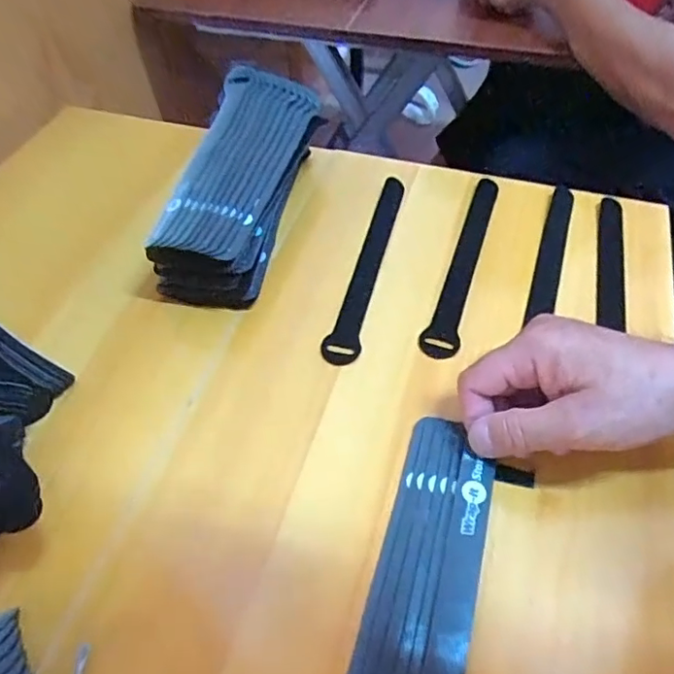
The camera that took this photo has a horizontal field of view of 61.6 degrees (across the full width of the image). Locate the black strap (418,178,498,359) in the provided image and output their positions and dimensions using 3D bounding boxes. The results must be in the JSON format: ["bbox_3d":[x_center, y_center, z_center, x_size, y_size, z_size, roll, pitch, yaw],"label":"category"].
[{"bbox_3d":[0.099,-0.061,0.442,0.026,0.009,0.196,16,54,9],"label":"black strap"}]

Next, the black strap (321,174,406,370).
[{"bbox_3d":[0.024,-0.060,0.444,0.025,0.011,0.200,10,52,9],"label":"black strap"}]

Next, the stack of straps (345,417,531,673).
[{"bbox_3d":[0.047,0.132,0.286,0.062,0.014,0.195,14,54,12],"label":"stack of straps"}]

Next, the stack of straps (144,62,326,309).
[{"bbox_3d":[-0.073,-0.121,0.450,0.079,0.079,0.201,8,52,8],"label":"stack of straps"}]

